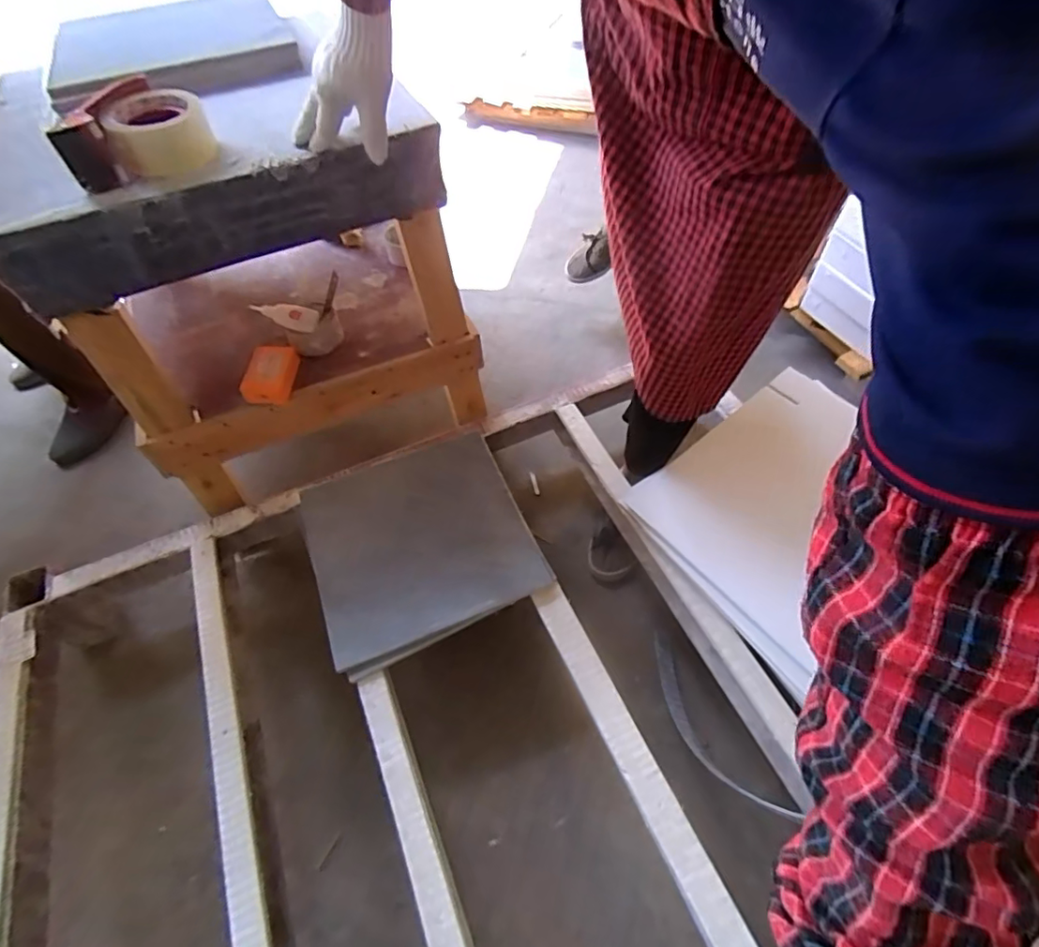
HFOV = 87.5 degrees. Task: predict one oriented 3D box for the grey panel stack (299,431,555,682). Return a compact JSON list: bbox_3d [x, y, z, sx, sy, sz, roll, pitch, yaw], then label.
[{"bbox_3d":[-0.150,0.092,0.808,0.310,0.031,0.303,-20,57,-12],"label":"grey panel stack"}]

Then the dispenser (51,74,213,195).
[{"bbox_3d":[-0.413,-0.370,0.580,0.141,0.061,0.118,-29,59,-17],"label":"dispenser"}]

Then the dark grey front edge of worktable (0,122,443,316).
[{"bbox_3d":[-0.307,-0.282,0.607,0.459,0.090,0.025,-23,57,-14],"label":"dark grey front edge of worktable"}]

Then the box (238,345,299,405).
[{"bbox_3d":[-0.371,-0.146,0.812,0.060,0.034,0.096,1,55,3],"label":"box"}]

